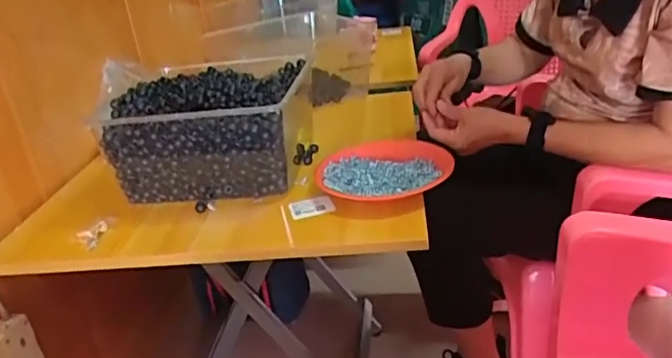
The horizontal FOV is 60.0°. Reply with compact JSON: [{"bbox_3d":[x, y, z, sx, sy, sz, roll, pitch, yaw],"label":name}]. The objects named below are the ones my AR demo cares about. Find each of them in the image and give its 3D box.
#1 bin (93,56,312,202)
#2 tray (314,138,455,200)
[{"bbox_3d":[-0.189,-0.085,0.945,0.268,0.140,0.288,-3,25,7],"label":"bin"},{"bbox_3d":[0.064,-0.012,0.852,0.202,0.029,0.184,3,27,18],"label":"tray"}]

